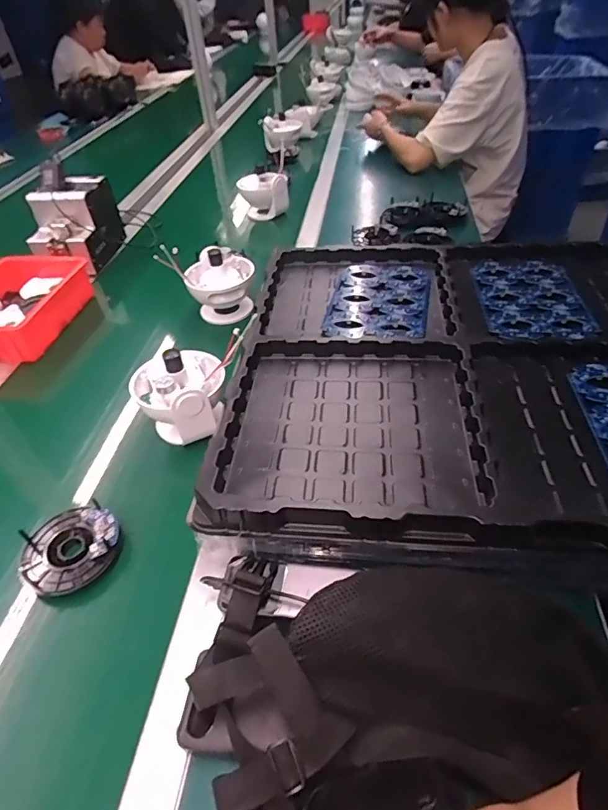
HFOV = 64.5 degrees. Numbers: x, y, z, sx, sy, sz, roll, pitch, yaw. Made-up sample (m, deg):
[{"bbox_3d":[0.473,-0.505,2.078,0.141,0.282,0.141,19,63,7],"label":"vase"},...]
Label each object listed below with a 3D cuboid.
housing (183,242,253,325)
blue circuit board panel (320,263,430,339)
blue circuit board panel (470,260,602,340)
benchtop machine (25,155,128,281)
[{"bbox_3d":[-0.145,-0.206,0.837,0.110,0.116,0.092,-3,44,2],"label":"housing"},{"bbox_3d":[0.112,-0.159,0.715,0.139,0.010,0.203,7,45,11],"label":"blue circuit board panel"},{"bbox_3d":[0.327,-0.156,0.698,0.140,0.007,0.200,0,44,5],"label":"blue circuit board panel"},{"bbox_3d":[-0.484,-0.384,1.008,0.138,0.164,0.195,2,44,7],"label":"benchtop machine"}]

